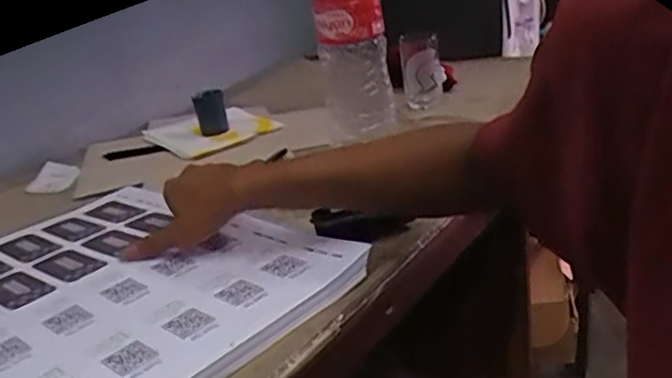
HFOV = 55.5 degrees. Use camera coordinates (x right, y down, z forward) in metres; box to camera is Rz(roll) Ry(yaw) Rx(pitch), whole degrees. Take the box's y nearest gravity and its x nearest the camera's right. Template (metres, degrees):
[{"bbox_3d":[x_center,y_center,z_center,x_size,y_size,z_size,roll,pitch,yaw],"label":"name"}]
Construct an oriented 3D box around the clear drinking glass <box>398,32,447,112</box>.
[{"bbox_3d":[0.149,-0.203,1.097,0.070,0.120,0.076,-3,22,11],"label":"clear drinking glass"}]

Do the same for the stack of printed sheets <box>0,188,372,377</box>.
[{"bbox_3d":[-0.235,0.090,0.640,0.465,0.026,0.349,13,29,42],"label":"stack of printed sheets"}]

